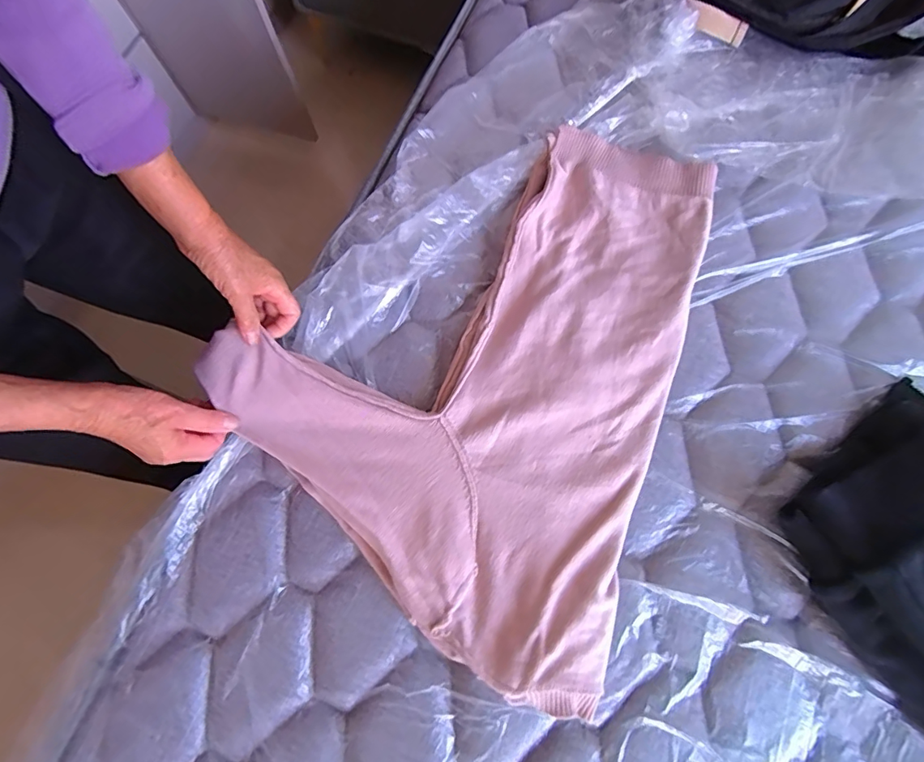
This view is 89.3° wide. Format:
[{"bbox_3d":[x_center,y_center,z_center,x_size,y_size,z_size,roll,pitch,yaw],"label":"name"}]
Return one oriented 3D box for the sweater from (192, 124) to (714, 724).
[{"bbox_3d":[0.005,-0.051,0.487,0.419,0.034,0.571,19,74,7],"label":"sweater"}]

